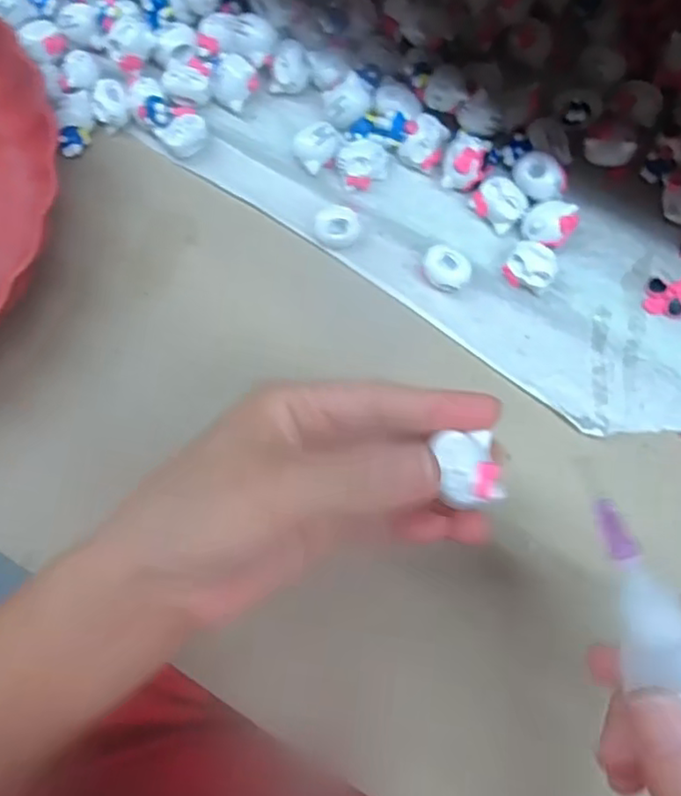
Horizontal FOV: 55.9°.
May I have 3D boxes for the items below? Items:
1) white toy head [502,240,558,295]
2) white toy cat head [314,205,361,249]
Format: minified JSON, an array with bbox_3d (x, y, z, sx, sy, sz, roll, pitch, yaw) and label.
[{"bbox_3d":[0.095,-0.065,0.325,0.024,0.019,0.020,22,77,5],"label":"white toy head"},{"bbox_3d":[-0.001,-0.092,0.341,0.023,0.010,0.023,0,76,0],"label":"white toy cat head"}]

